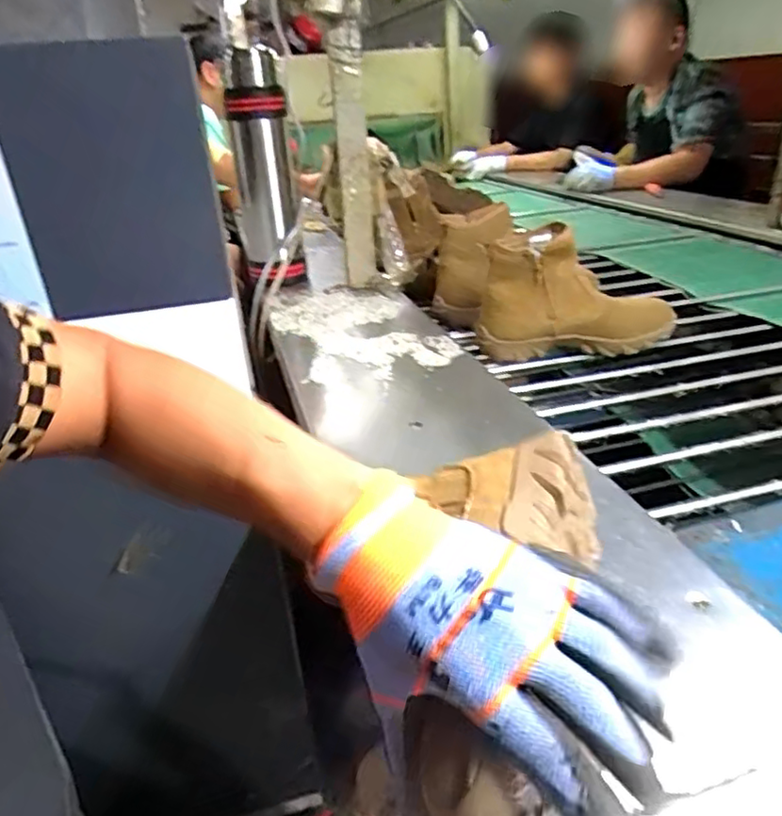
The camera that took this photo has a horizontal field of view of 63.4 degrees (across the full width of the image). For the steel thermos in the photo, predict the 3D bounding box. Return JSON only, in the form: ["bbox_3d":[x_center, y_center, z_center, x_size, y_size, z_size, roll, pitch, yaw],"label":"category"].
[{"bbox_3d":[-0.247,-0.448,1.230,0.122,0.407,0.106,-11,26,-13],"label":"steel thermos"}]

